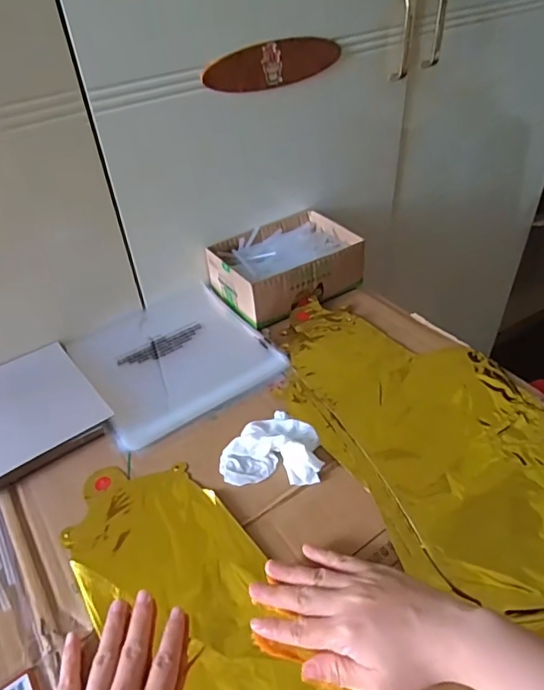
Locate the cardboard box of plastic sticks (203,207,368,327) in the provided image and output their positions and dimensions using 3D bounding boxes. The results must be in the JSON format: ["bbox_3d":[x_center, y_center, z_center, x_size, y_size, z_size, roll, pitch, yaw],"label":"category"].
[{"bbox_3d":[0.021,-0.110,0.687,0.187,0.063,0.135,-24,45,-23],"label":"cardboard box of plastic sticks"}]

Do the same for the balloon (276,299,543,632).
[{"bbox_3d":[0.180,0.092,0.494,0.229,0.020,0.459,-21,43,-20],"label":"balloon"}]

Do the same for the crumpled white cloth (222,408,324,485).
[{"bbox_3d":[-0.002,0.096,0.484,0.094,0.024,0.075,-3,40,0],"label":"crumpled white cloth"}]

